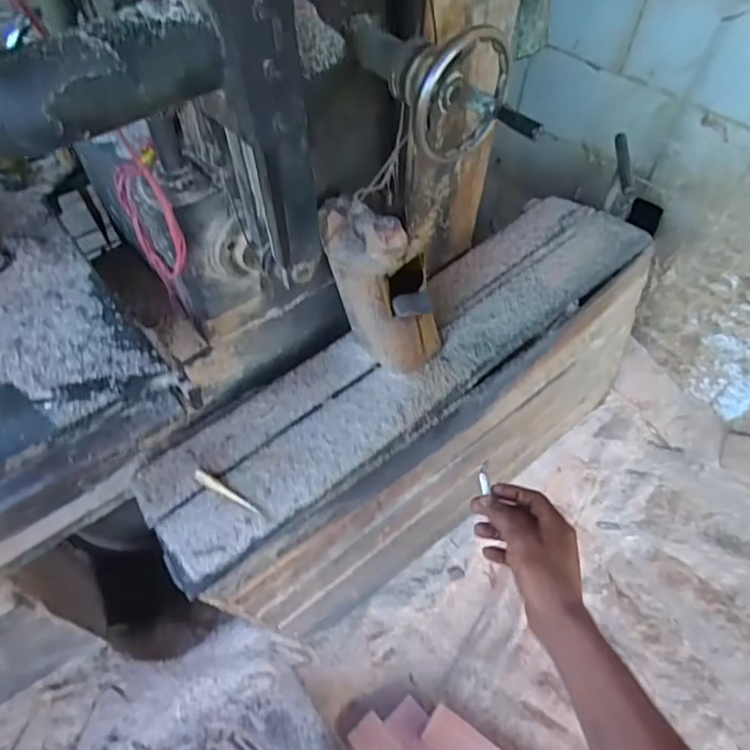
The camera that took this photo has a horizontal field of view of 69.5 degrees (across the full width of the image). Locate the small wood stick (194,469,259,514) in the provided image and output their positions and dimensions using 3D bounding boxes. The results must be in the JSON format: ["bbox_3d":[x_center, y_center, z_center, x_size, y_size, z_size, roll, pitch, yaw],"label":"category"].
[{"bbox_3d":[-0.247,0.194,0.893,0.142,0.023,0.018,29,59,19],"label":"small wood stick"}]

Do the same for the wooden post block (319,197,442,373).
[{"bbox_3d":[0.014,-0.144,0.924,0.161,0.301,0.106,21,53,43],"label":"wooden post block"}]

